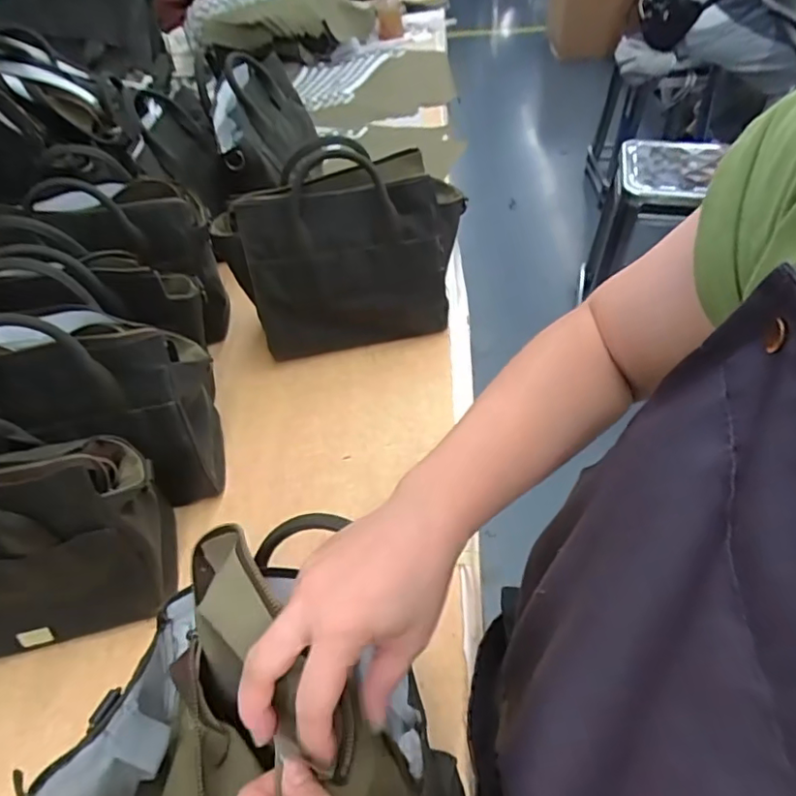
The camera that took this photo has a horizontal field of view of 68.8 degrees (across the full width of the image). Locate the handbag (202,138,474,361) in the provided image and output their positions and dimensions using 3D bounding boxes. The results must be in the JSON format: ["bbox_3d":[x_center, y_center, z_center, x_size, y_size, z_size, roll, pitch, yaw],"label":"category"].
[{"bbox_3d":[-0.065,-0.167,0.706,0.282,0.237,0.113,-11,49,-5],"label":"handbag"}]

